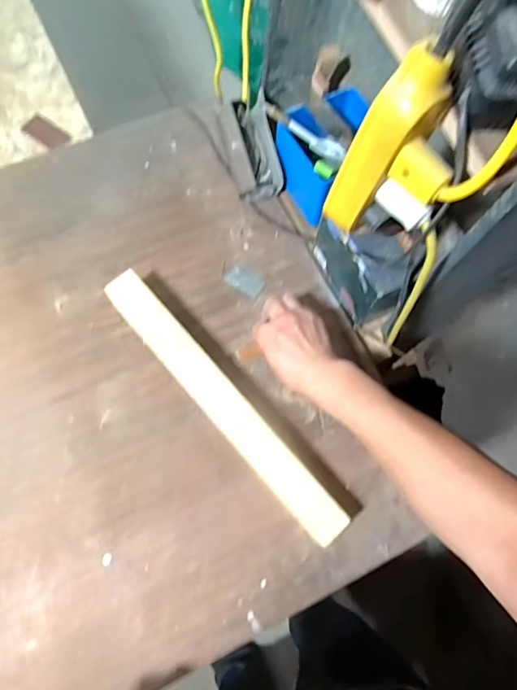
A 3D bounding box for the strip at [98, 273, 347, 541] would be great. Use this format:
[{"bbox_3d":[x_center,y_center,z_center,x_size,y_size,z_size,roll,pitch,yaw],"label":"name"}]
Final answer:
[{"bbox_3d":[-0.045,0.068,0.575,0.043,0.058,0.384,-39,79,-14],"label":"strip"}]

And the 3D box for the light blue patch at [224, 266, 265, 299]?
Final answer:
[{"bbox_3d":[-0.019,-0.086,0.653,0.052,0.008,0.029,36,73,10],"label":"light blue patch"}]

